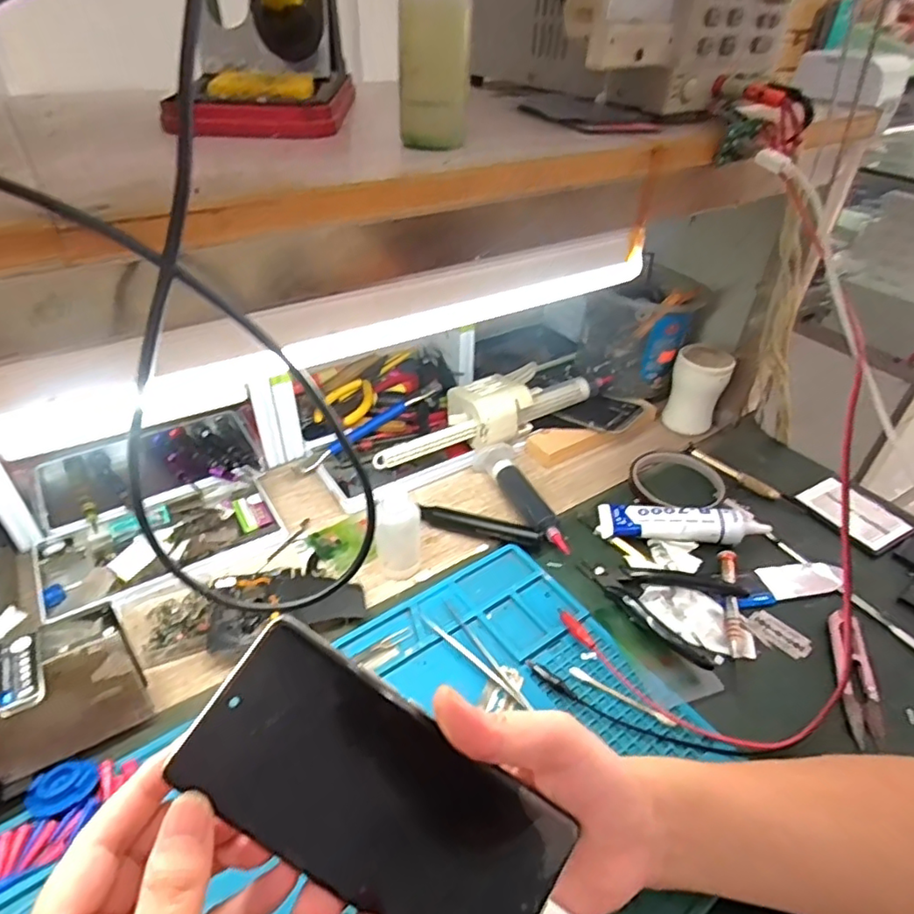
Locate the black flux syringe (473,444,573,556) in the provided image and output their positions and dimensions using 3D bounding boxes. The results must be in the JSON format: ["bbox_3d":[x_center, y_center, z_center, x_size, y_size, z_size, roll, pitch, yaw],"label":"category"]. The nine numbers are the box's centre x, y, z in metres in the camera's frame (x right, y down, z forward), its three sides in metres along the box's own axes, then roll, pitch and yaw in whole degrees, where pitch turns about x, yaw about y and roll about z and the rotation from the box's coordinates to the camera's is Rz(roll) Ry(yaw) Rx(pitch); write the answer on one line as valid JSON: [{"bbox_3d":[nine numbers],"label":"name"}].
[{"bbox_3d":[0.064,0.035,0.527,0.033,0.023,0.140,-18,42,-23],"label":"black flux syringe"}]

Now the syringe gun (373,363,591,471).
[{"bbox_3d":[0.020,-0.044,0.572,0.228,0.052,0.075,-21,43,-26],"label":"syringe gun"}]

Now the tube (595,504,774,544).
[{"bbox_3d":[0.191,0.057,0.495,0.135,0.025,0.038,8,38,8],"label":"tube"}]

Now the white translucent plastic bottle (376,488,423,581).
[{"bbox_3d":[-0.044,0.060,0.450,0.031,0.069,0.025,3,38,1],"label":"white translucent plastic bottle"}]

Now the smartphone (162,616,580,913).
[{"bbox_3d":[-0.030,0.141,0.243,0.159,0.007,0.072,37,71,-5],"label":"smartphone"}]

